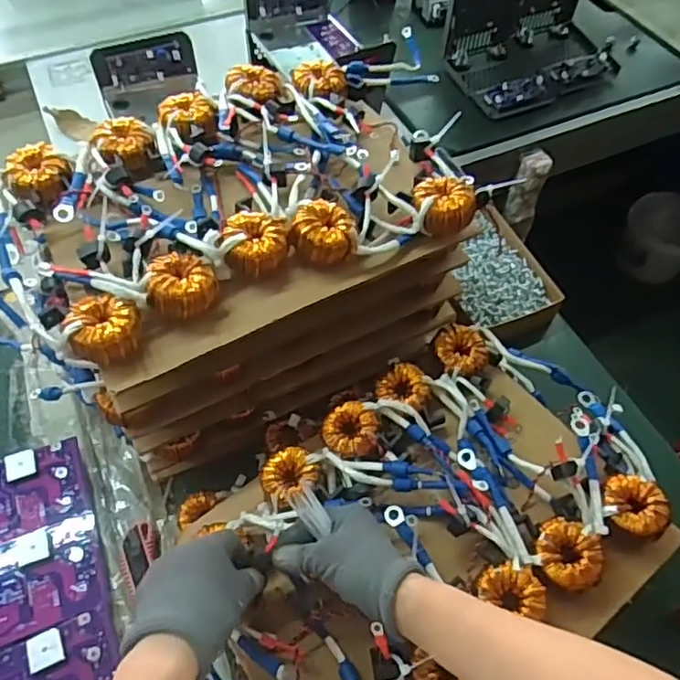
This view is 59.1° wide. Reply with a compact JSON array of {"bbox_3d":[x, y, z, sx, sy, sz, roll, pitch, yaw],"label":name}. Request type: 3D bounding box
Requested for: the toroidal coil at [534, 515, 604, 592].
[{"bbox_3d":[0.205,0.197,0.545,0.056,0.034,0.055,1,56,-1],"label":"toroidal coil"}]

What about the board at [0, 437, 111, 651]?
[{"bbox_3d":[-0.333,0.213,0.648,0.128,0.017,0.200,-20,59,-14],"label":"board"}]

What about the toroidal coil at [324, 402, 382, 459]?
[{"bbox_3d":[0.011,0.092,0.617,0.056,0.021,0.052,1,56,-1],"label":"toroidal coil"}]

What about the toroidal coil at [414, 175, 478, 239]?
[{"bbox_3d":[0.105,-0.138,0.609,0.060,0.034,0.060,1,56,-1],"label":"toroidal coil"}]

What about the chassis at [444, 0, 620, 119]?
[{"bbox_3d":[0.370,-0.583,1.064,0.332,0.226,0.202,-21,59,-15],"label":"chassis"}]

